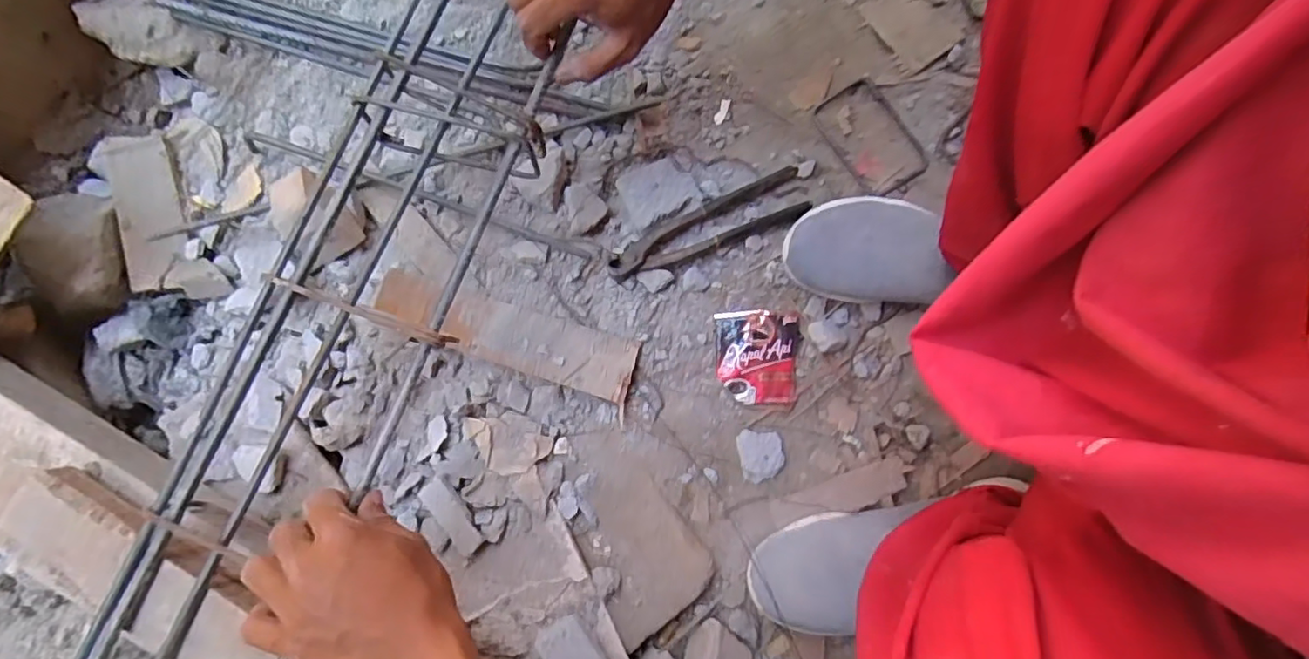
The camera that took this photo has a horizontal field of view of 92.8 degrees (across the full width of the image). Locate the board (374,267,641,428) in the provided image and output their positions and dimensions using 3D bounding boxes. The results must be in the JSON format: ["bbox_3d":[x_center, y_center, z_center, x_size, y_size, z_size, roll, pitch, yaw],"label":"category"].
[{"bbox_3d":[-0.137,0.005,0.600,0.246,0.017,0.062,19,80,-7],"label":"board"}]

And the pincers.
[{"bbox_3d":[0.054,-0.102,0.632,0.213,0.015,0.051,-25,83,-5],"label":"pincers"}]

